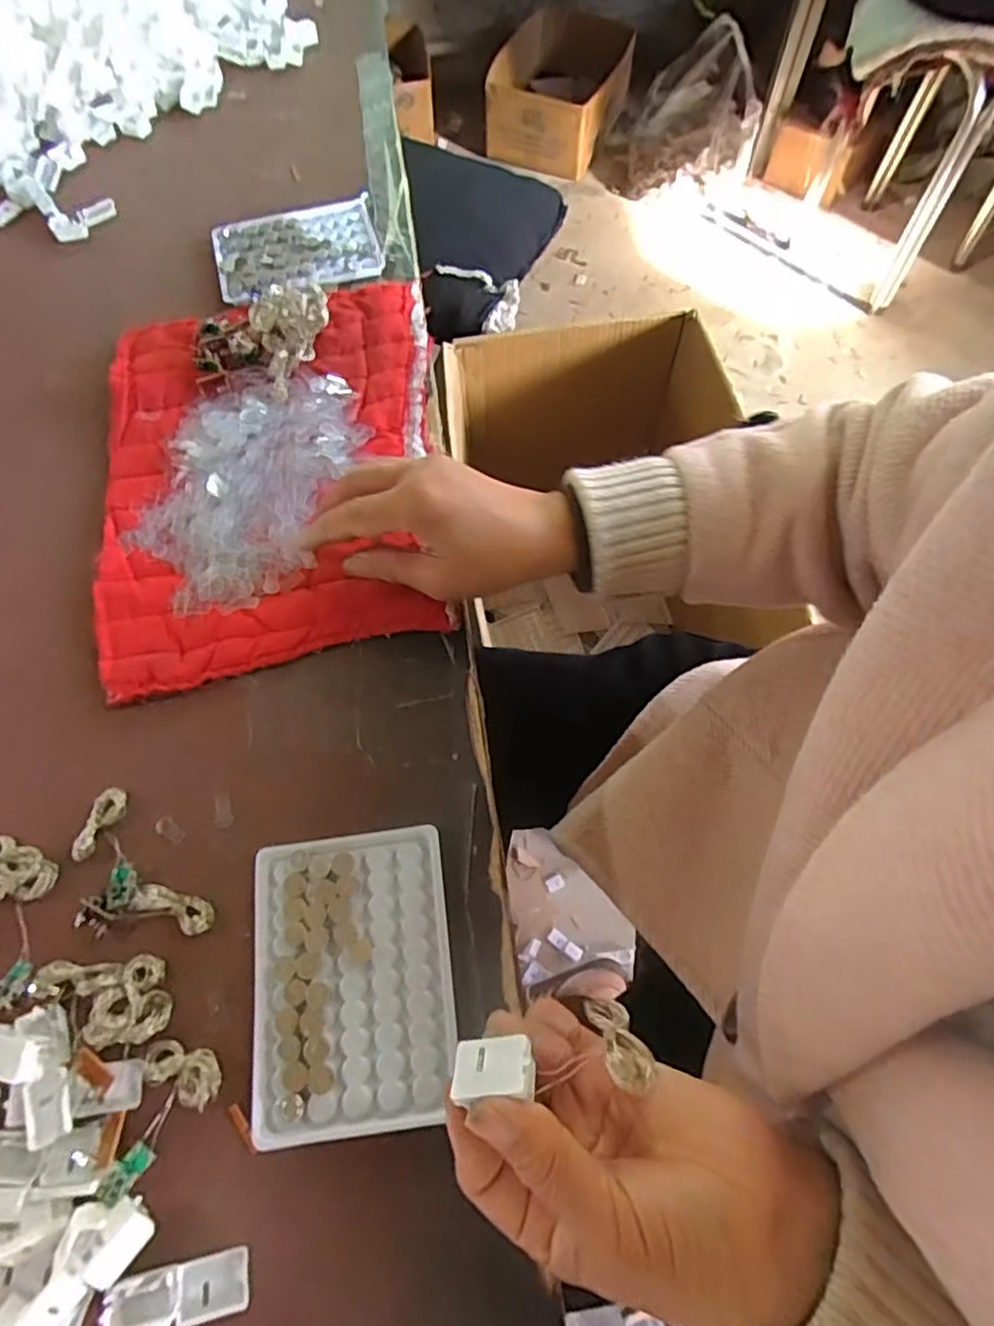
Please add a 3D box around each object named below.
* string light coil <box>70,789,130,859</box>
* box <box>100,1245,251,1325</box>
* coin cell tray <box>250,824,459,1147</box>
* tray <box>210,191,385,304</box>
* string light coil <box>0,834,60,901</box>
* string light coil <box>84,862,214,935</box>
[{"bbox_3d":[-0.214,0.086,0.345,0.019,0.005,0.038,27,70,13],"label":"string light coil"},{"bbox_3d":[-0.131,0.260,0.264,0.055,0.010,0.020,-13,67,-3],"label":"box"},{"bbox_3d":[-0.071,0.150,0.312,0.097,0.009,0.128,-8,66,-1],"label":"coin cell tray"},{"bbox_3d":[-0.164,-0.342,0.531,0.132,0.012,0.097,-15,67,-4],"label":"tray"},{"bbox_3d":[-0.250,0.106,0.334,0.040,0.011,0.034,-8,66,-1],"label":"string light coil"},{"bbox_3d":[-0.175,0.118,0.325,0.064,0.017,0.025,8,67,6],"label":"string light coil"}]

